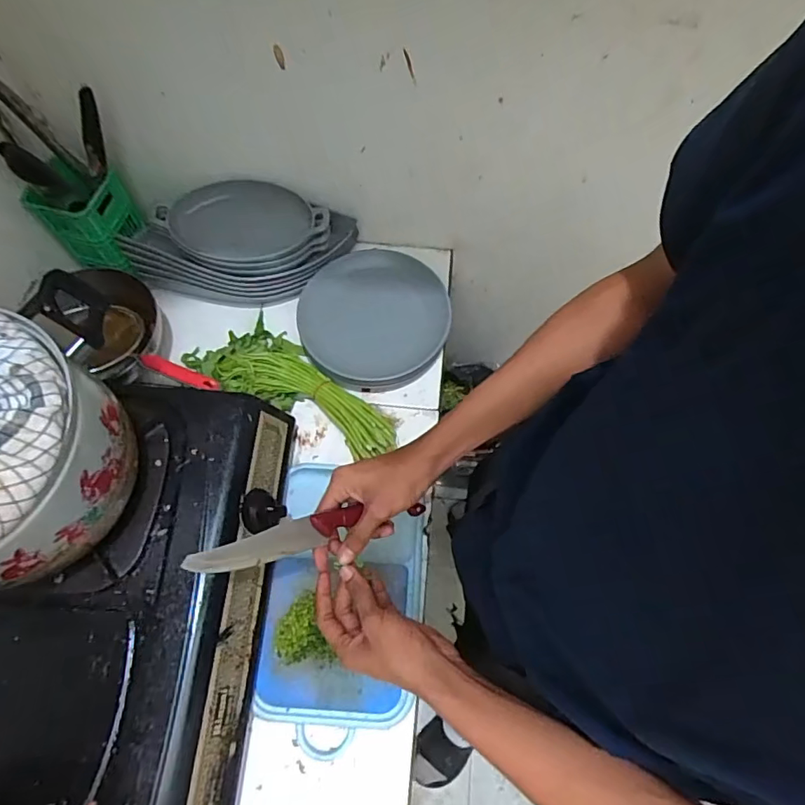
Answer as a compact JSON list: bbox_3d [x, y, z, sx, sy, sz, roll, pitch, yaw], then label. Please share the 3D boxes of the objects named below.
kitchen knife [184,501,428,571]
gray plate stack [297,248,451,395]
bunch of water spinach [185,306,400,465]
[{"bbox_3d":[-0.087,0.121,0.484,0.221,0.021,0.027,-10,64,-34],"label":"kitchen knife"},{"bbox_3d":[-0.041,-0.127,0.775,0.218,0.053,0.207,-13,68,-6],"label":"gray plate stack"},{"bbox_3d":[-0.158,-0.028,0.733,0.331,0.062,0.124,32,70,13],"label":"bunch of water spinach"}]

